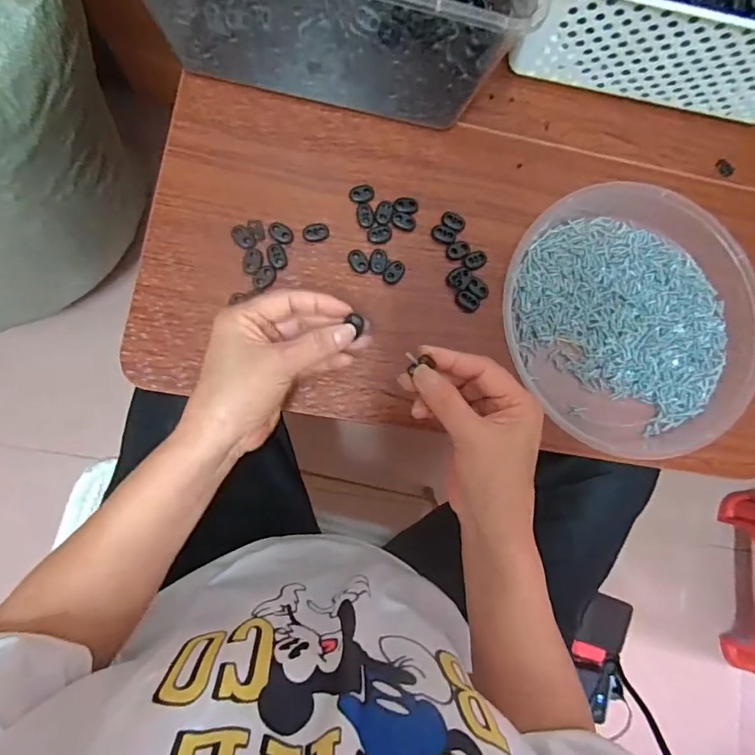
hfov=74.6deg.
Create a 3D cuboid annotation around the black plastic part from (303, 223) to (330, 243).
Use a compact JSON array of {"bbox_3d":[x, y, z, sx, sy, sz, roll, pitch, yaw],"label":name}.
[{"bbox_3d":[-0.053,-0.124,0.427,0.022,0.009,0.015,-6,85,-8],"label":"black plastic part"}]

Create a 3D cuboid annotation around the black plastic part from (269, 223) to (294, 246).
[{"bbox_3d":[-0.082,-0.122,0.421,0.022,0.006,0.016,40,80,-2],"label":"black plastic part"}]

